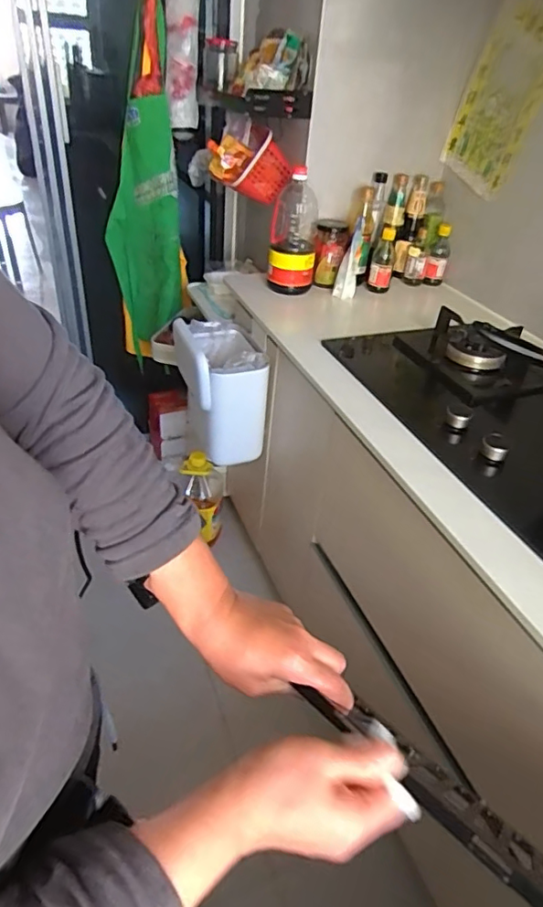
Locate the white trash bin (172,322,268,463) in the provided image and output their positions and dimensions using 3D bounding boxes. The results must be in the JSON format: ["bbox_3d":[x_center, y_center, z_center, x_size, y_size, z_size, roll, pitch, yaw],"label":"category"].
[{"bbox_3d":[-0.131,-0.151,1.371,0.180,0.279,0.253,-8,39,-17],"label":"white trash bin"}]

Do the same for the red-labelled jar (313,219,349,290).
[{"bbox_3d":[0.151,-0.516,1.399,0.077,0.156,0.078,3,37,-3],"label":"red-labelled jar"}]

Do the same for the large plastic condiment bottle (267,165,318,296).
[{"bbox_3d":[0.053,-0.531,1.327,0.114,0.267,0.104,5,37,0],"label":"large plastic condiment bottle"}]

